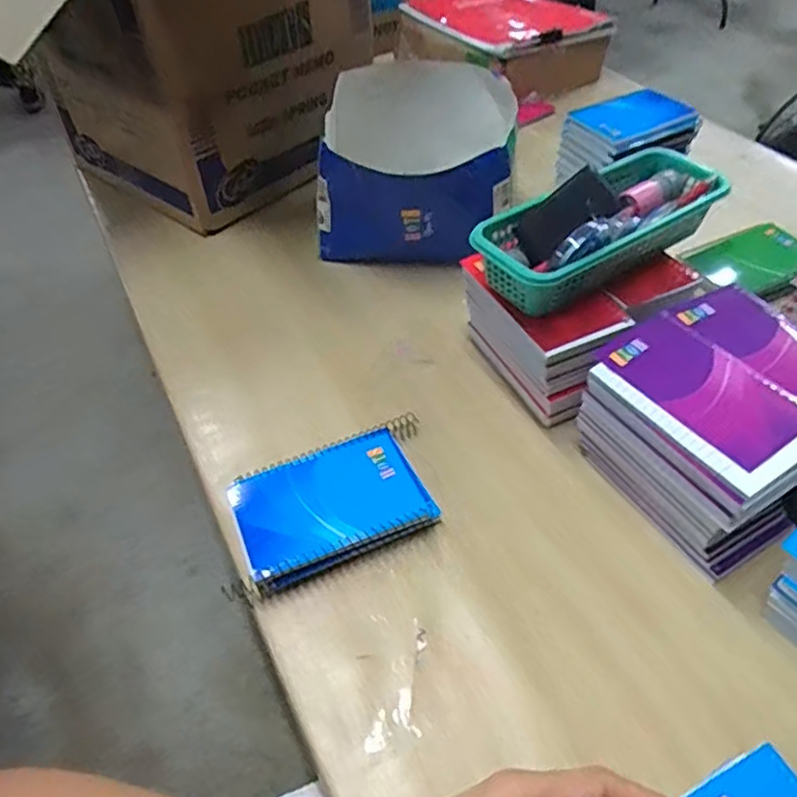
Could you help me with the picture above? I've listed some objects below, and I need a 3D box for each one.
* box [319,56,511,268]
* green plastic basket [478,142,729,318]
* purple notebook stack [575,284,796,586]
[{"bbox_3d":[0.019,-0.246,0.691,0.197,0.135,0.227,2,48,4],"label":"box"},{"bbox_3d":[0.169,-0.140,0.517,0.228,0.058,0.091,-31,54,-23],"label":"green plastic basket"},{"bbox_3d":[0.236,0.018,0.470,0.169,0.101,0.150,-29,53,-22],"label":"purple notebook stack"}]

